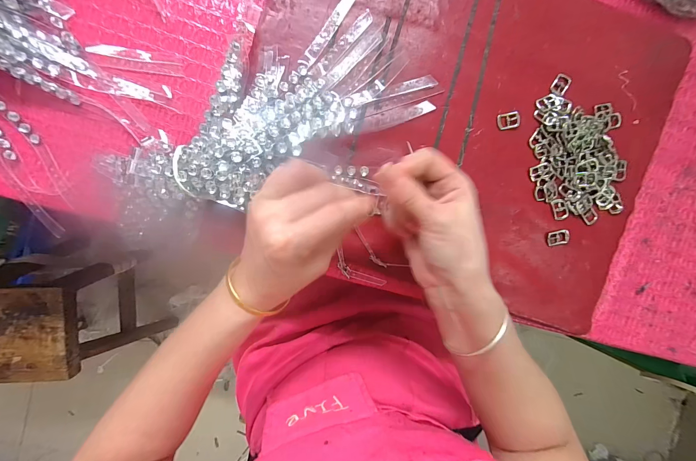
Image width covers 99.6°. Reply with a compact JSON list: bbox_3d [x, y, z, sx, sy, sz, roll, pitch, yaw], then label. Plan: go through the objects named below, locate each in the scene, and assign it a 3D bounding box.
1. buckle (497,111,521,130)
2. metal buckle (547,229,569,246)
[{"bbox_3d":[0.153,-0.104,0.279,0.021,0.004,0.015,-11,94,-2],"label":"buckle"},{"bbox_3d":[0.206,0.007,0.288,0.020,0.007,0.014,-13,94,-2],"label":"metal buckle"}]

